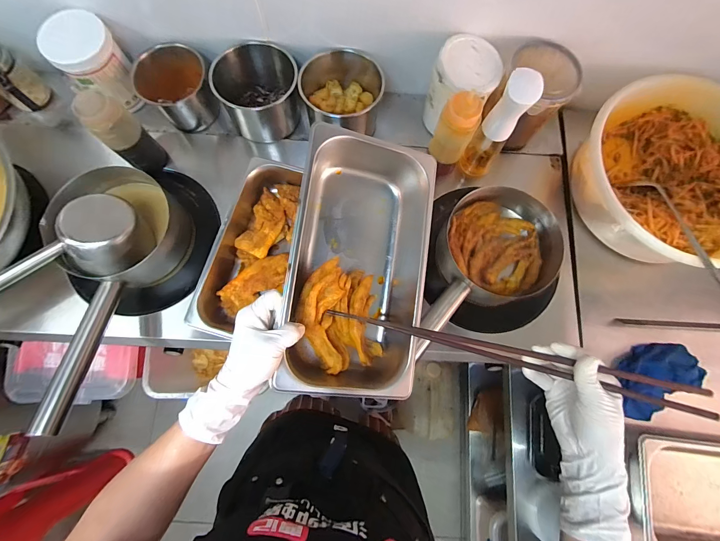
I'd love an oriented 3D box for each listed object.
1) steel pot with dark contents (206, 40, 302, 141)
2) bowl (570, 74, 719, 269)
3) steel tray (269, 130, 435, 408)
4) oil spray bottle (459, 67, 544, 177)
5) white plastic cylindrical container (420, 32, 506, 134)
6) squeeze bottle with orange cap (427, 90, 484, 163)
[{"bbox_3d":[-0.198,-0.352,0.661,0.154,0.138,0.122,-8,78,-3],"label":"steel pot with dark contents"},{"bbox_3d":[0.597,-0.175,0.637,0.342,0.123,0.346,0,78,-2],"label":"bowl"},{"bbox_3d":[-0.004,-0.009,0.434,0.182,0.077,0.324,12,74,-18],"label":"steel tray"},{"bbox_3d":[0.241,-0.246,0.585,0.061,0.233,0.046,32,78,5],"label":"oil spray bottle"},{"bbox_3d":[0.186,-0.333,0.637,0.116,0.152,0.132,13,77,1],"label":"white plastic cylindrical container"},{"bbox_3d":[0.173,-0.260,0.589,0.067,0.132,0.073,0,78,-2],"label":"squeeze bottle with orange cap"}]

